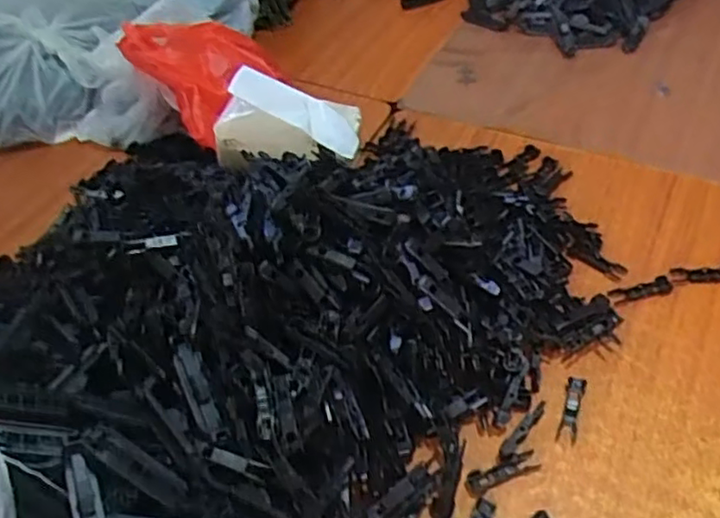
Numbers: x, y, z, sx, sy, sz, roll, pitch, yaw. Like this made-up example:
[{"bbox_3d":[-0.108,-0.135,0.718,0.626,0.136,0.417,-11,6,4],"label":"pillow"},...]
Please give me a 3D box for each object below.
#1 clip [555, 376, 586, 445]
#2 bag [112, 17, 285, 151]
[{"bbox_3d":[0.165,0.117,0.527,0.014,0.005,0.057,14,51,16],"label":"clip"},{"bbox_3d":[-0.160,-0.217,0.749,0.137,0.077,0.152,31,58,28],"label":"bag"}]

